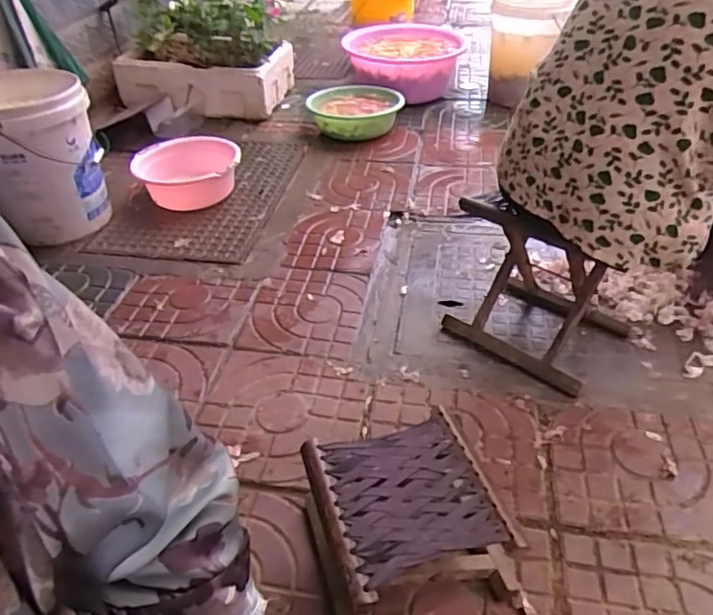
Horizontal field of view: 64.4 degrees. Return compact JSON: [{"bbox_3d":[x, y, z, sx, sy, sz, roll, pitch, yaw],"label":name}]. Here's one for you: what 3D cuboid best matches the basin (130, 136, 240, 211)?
[{"bbox_3d":[-0.506,-0.405,1.706,0.295,0.114,0.295,-1,39,1],"label":"basin"}]

